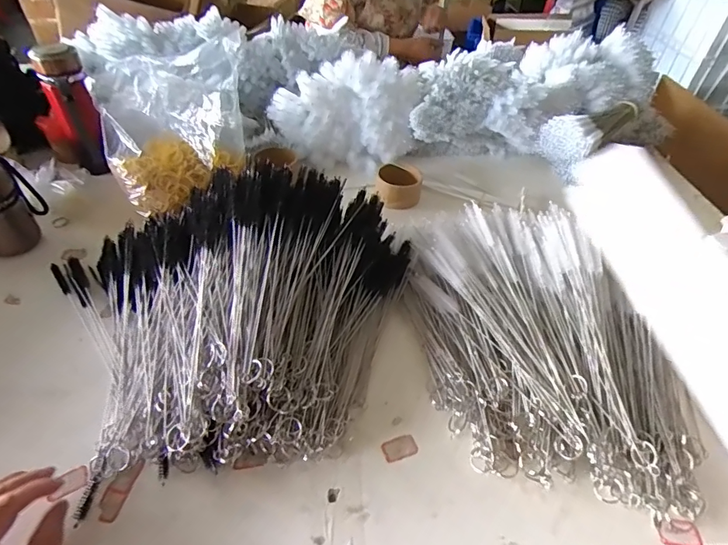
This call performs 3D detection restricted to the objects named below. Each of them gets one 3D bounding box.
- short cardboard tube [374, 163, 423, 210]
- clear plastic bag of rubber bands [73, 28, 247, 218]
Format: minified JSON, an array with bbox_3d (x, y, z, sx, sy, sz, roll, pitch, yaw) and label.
[{"bbox_3d":[0.062,-0.154,0.798,0.084,0.054,0.069,6,44,3],"label":"short cardboard tube"},{"bbox_3d":[-0.318,-0.261,0.749,0.236,0.187,0.230,-12,46,-15],"label":"clear plastic bag of rubber bands"}]

